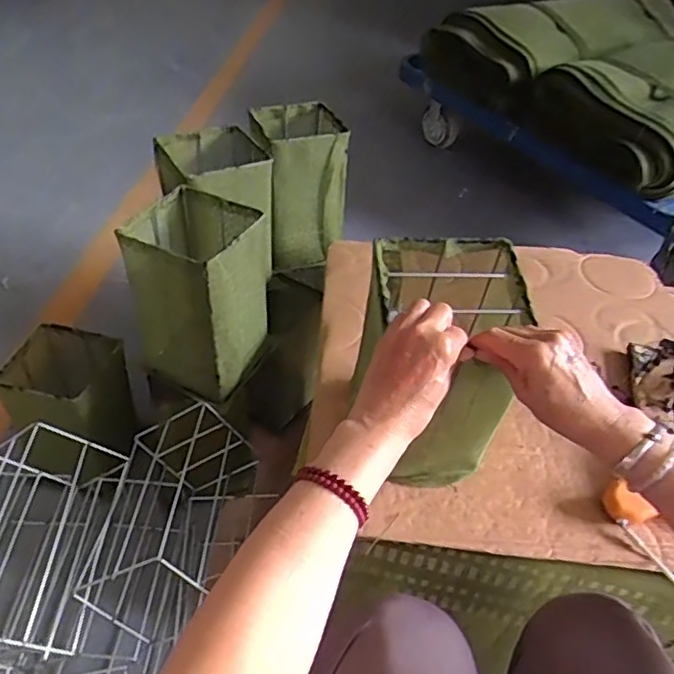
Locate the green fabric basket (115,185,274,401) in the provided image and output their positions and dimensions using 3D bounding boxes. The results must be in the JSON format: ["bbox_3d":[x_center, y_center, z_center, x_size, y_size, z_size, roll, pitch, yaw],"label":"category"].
[{"bbox_3d":[-0.190,-0.063,0.854,0.153,0.226,0.156,17,44,12],"label":"green fabric basket"}]

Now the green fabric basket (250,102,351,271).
[{"bbox_3d":[-0.072,-0.274,1.095,0.144,0.234,0.162,-9,45,-15],"label":"green fabric basket"}]

